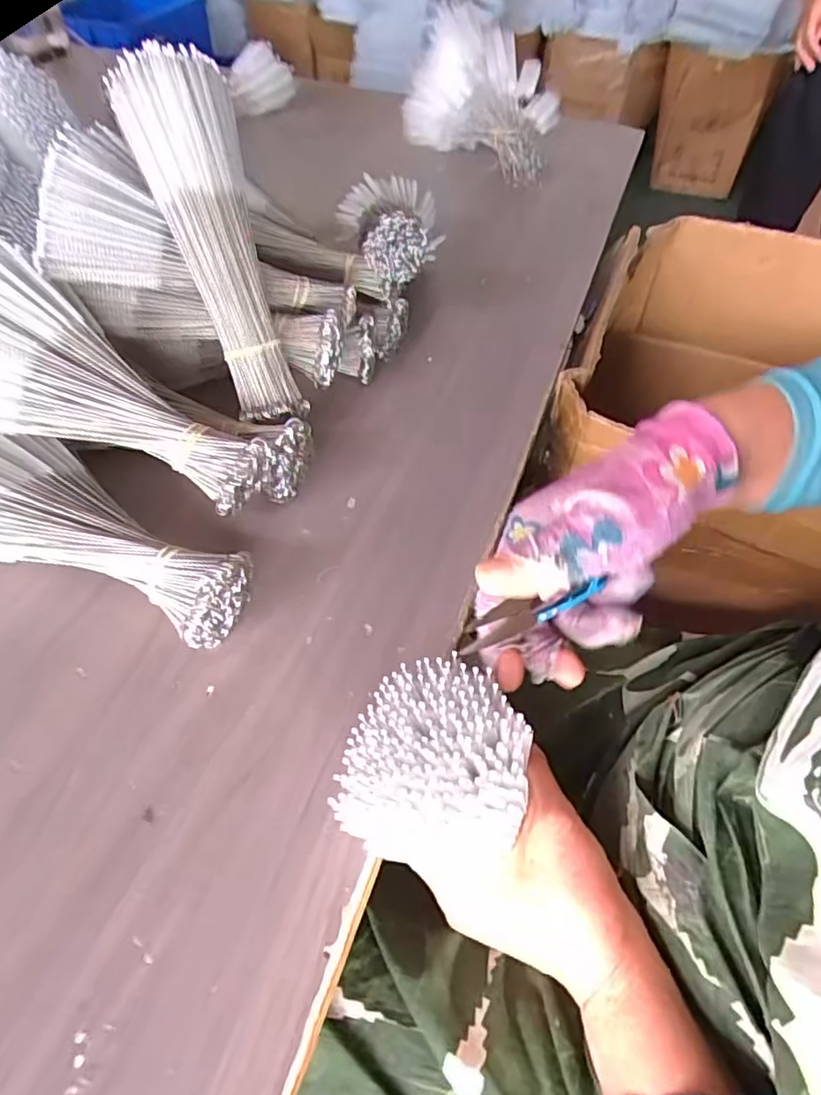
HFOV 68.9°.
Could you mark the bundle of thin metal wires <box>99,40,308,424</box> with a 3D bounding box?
[{"bbox_3d":[-0.118,-0.191,0.387,0.066,0.213,0.049,-23,20,-22],"label":"bundle of thin metal wires"}]

